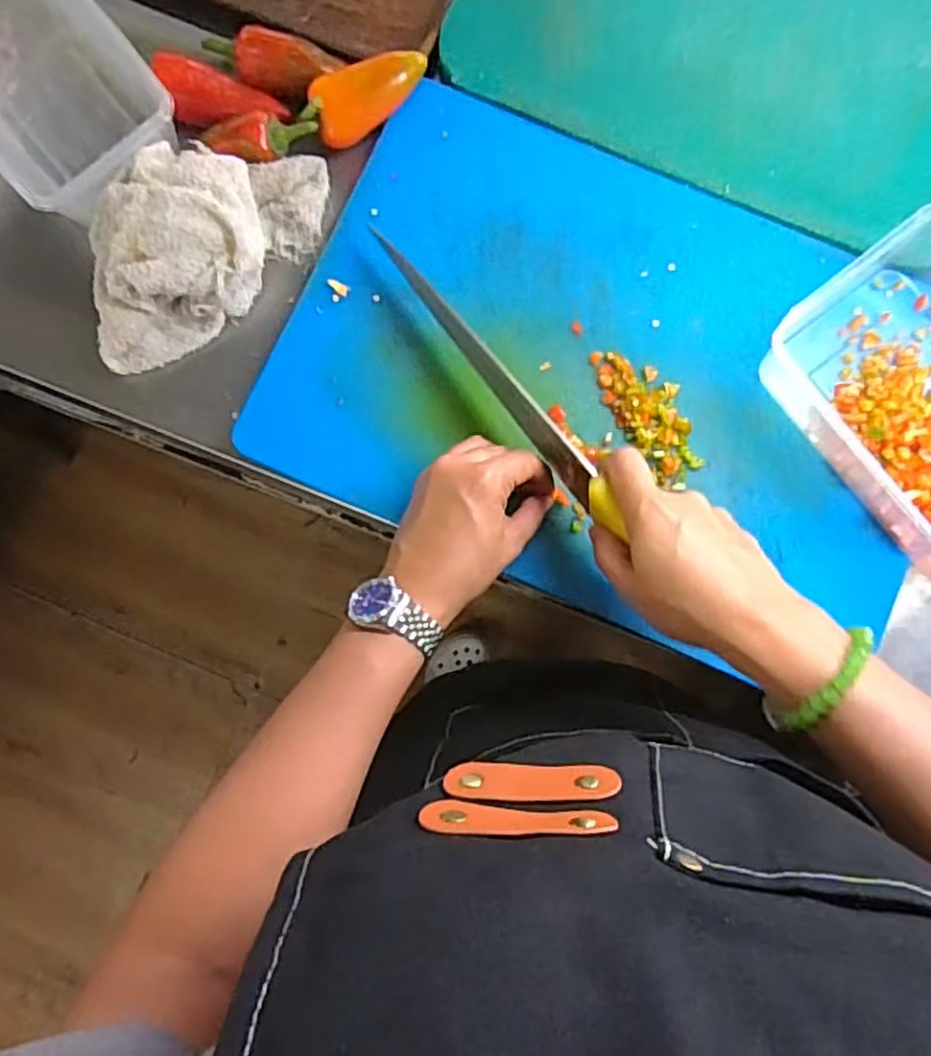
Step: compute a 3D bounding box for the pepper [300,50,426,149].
[{"bbox_3d":[-0.069,-0.303,0.497,0.092,0.030,0.034,-32,84,-3],"label":"pepper"}]

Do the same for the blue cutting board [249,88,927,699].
[{"bbox_3d":[0.099,-0.100,0.490,0.420,0.020,0.296,23,84,3],"label":"blue cutting board"}]

